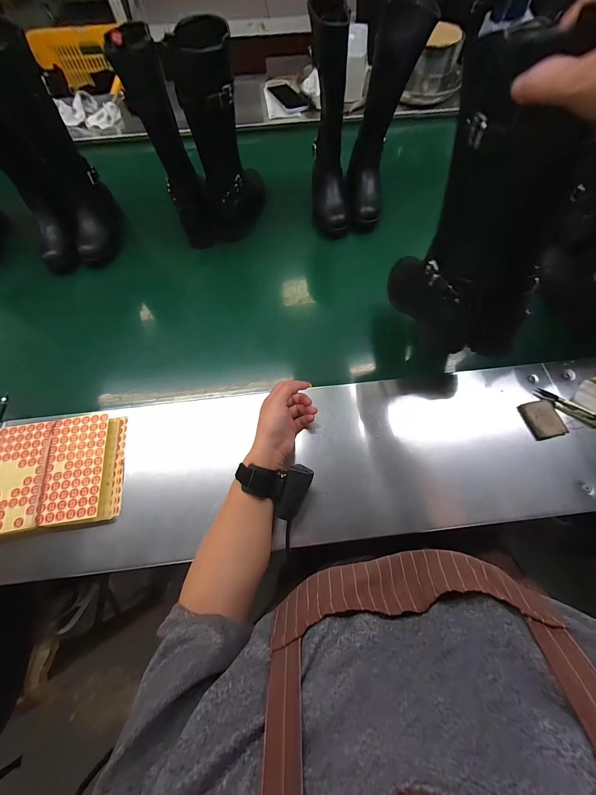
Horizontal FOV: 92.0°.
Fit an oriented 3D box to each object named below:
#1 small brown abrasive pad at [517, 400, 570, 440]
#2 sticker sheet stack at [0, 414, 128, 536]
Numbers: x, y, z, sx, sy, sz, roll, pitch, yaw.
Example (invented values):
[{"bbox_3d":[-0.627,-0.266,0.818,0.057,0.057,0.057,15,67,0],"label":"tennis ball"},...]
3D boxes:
[{"bbox_3d":[0.392,0.036,0.460,0.052,0.011,0.061,-8,67,-3],"label":"small brown abrasive pad"},{"bbox_3d":[-0.366,0.112,0.432,0.188,0.032,0.156,-8,67,-3],"label":"sticker sheet stack"}]

